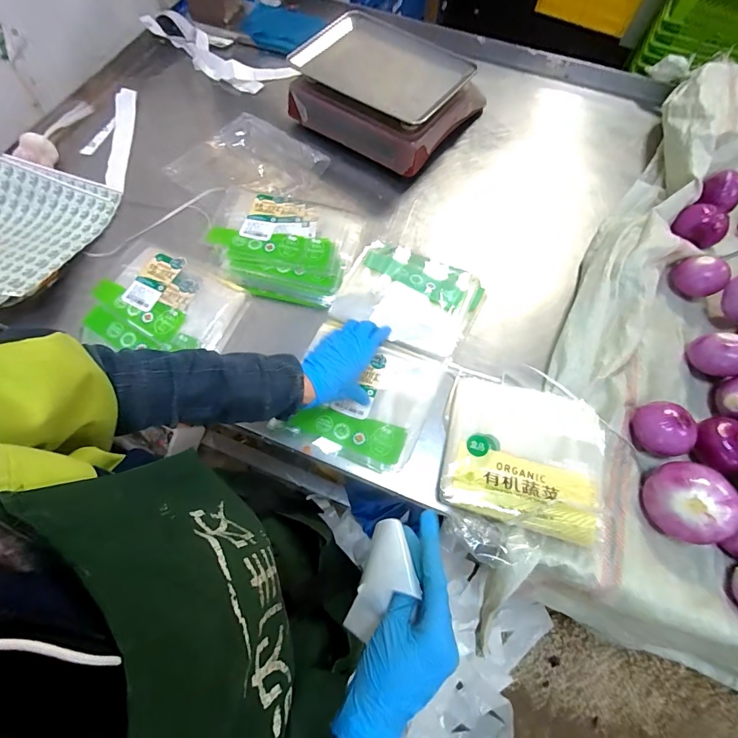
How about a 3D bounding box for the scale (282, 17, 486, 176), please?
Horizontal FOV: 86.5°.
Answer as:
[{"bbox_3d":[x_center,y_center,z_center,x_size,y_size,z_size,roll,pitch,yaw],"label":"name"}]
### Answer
[{"bbox_3d":[0.036,-0.605,0.861,0.345,0.122,0.297,35,70,13],"label":"scale"}]

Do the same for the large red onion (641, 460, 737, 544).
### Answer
[{"bbox_3d":[0.418,0.173,0.515,0.087,0.069,0.100,-1,67,-2],"label":"large red onion"}]

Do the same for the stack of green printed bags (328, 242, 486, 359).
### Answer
[{"bbox_3d":[0.073,-0.131,0.681,0.224,0.027,0.195,25,68,10],"label":"stack of green printed bags"}]

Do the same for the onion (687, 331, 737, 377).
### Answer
[{"bbox_3d":[0.555,-0.019,0.628,0.068,0.064,0.075,-19,68,-9],"label":"onion"}]

